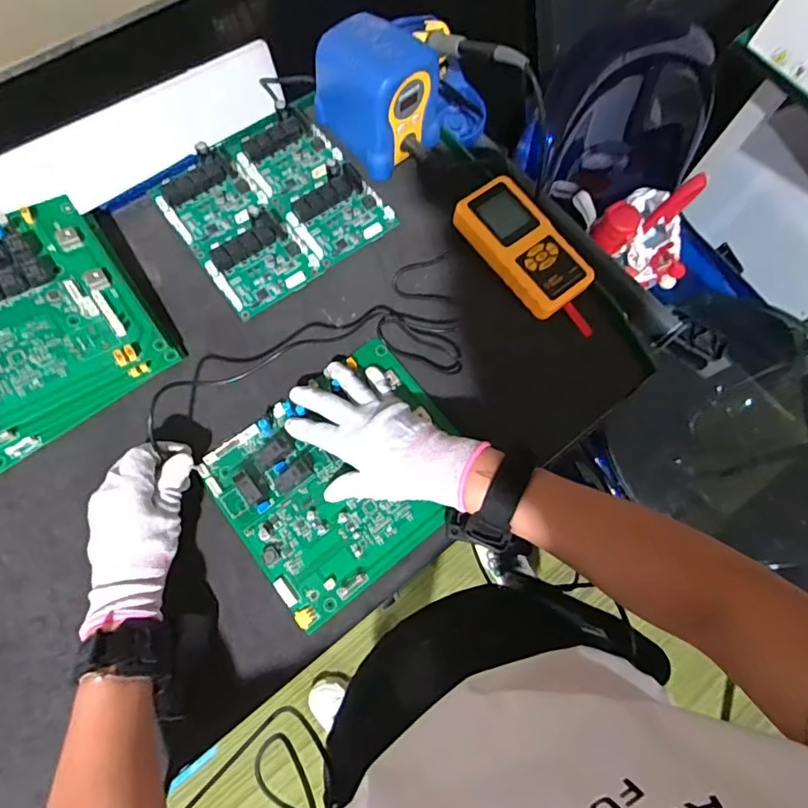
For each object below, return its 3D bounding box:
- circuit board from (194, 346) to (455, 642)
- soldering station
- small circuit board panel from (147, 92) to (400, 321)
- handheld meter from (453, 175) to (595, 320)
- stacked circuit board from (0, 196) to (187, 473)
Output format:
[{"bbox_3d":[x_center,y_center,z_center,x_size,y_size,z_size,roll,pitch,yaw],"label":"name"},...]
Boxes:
[{"bbox_3d":[-0.048,0.058,0.448,0.202,0.033,0.171,-36,78,-11],"label":"circuit board"},{"bbox_3d":[-0.028,-0.310,0.520,0.087,0.104,0.109,-39,79,-12],"label":"soldering station"},{"bbox_3d":[-0.132,-0.206,0.532,0.190,0.020,0.176,-36,78,-11],"label":"small circuit board panel"},{"bbox_3d":[0.118,-0.156,0.517,0.071,0.031,0.141,-36,78,-11],"label":"handheld meter"},{"bbox_3d":[-0.331,-0.064,0.438,0.204,0.098,0.171,-35,78,-11],"label":"stacked circuit board"}]

